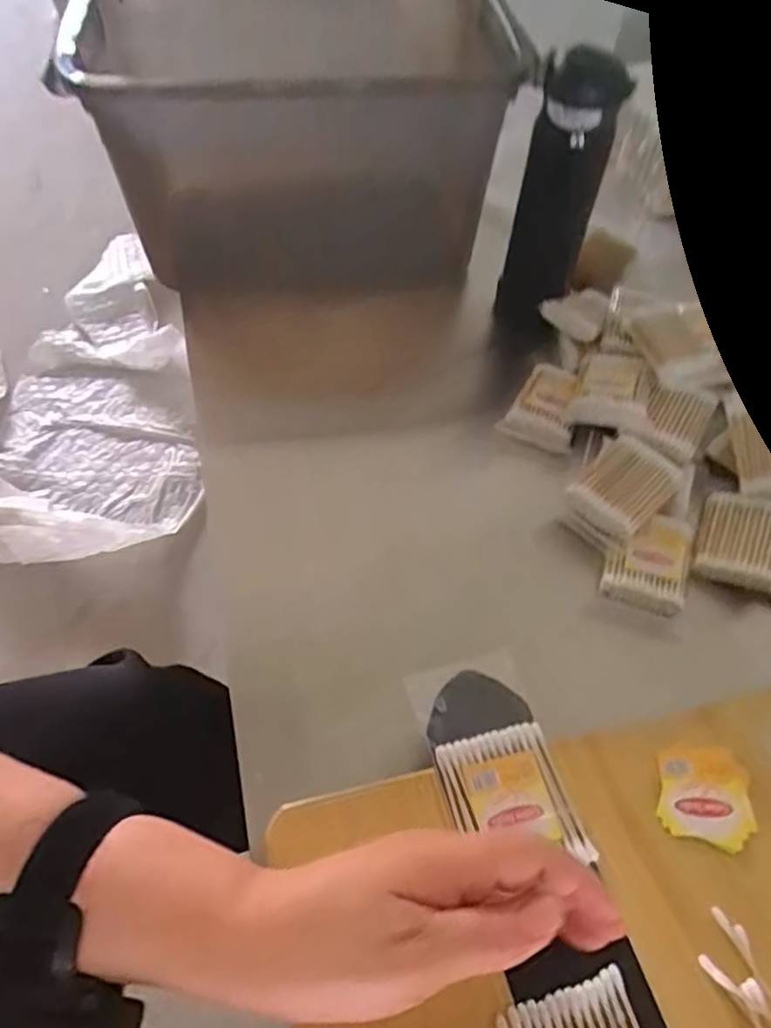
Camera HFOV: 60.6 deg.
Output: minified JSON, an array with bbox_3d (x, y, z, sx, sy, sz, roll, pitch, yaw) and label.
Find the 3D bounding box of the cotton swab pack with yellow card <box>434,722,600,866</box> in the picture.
[{"bbox_3d":[0.065,0.146,0.337,0.060,0.010,0.068,-13,56,-11],"label":"cotton swab pack with yellow card"}]

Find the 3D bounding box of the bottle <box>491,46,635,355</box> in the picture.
[{"bbox_3d":[0.142,-0.244,0.576,0.065,0.277,0.064,13,56,7],"label":"bottle"}]

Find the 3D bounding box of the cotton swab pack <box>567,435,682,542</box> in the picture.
[{"bbox_3d":[0.184,-0.022,0.502,0.057,0.019,0.082,39,63,23],"label":"cotton swab pack"}]

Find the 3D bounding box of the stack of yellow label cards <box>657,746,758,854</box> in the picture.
[{"bbox_3d":[0.169,0.147,0.347,0.048,0.009,0.048,8,55,4],"label":"stack of yellow label cards"}]

